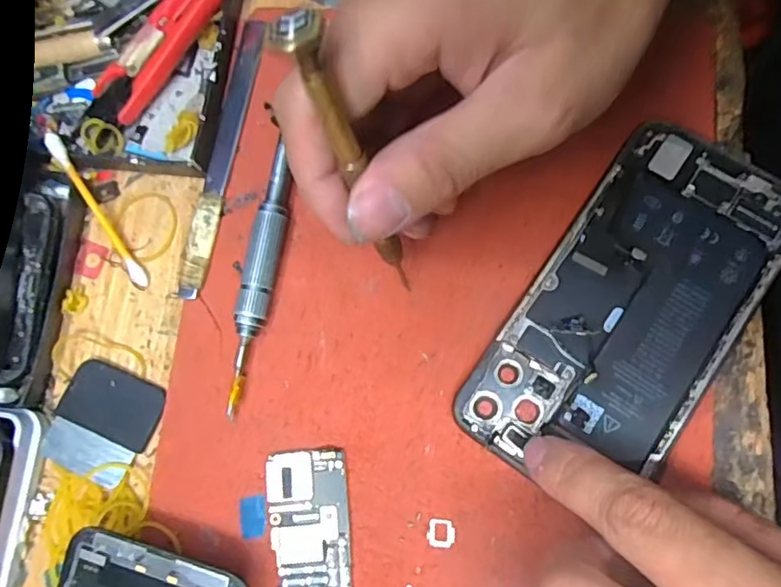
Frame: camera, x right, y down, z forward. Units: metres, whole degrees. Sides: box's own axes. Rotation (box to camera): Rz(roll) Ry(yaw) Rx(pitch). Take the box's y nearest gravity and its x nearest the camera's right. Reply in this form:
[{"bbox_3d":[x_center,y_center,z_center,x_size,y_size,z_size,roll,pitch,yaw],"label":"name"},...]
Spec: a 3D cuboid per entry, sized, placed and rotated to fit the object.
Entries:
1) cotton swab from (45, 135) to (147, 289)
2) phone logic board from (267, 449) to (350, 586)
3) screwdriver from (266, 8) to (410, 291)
[{"bbox_3d":[-0.122,-0.034,0.236,0.006,0.005,0.071,-32,95,-6],"label":"cotton swab"},{"bbox_3d":[-0.030,0.083,0.206,0.028,0.004,0.050,-6,77,3],"label":"phone logic board"},{"bbox_3d":[-0.009,-0.036,0.178,0.012,0.115,0.011,-41,61,-8],"label":"screwdriver"}]

